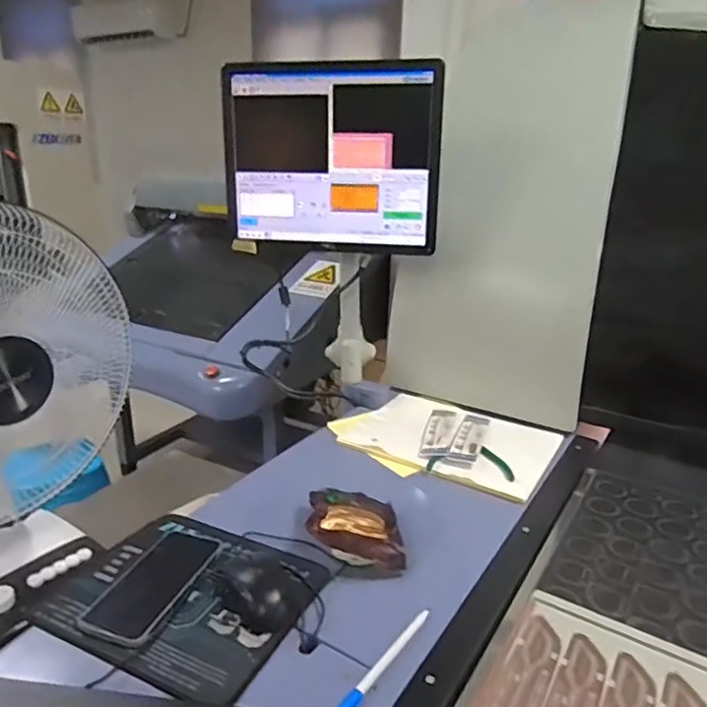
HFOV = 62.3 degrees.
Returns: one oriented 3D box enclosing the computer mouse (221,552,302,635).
[{"bbox_3d":[-0.097,0.248,0.618,0.063,0.032,0.104,-15,25,-41],"label":"computer mouse"}]

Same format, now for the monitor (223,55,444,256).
[{"bbox_3d":[-0.037,-0.330,0.990,0.359,0.295,0.039,6,19,10],"label":"monitor"}]

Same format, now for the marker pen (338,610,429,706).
[{"bbox_3d":[0.026,0.289,0.543,0.012,0.006,0.170,14,22,34],"label":"marker pen"}]

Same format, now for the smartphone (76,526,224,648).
[{"bbox_3d":[-0.210,0.245,0.635,0.081,0.012,0.172,7,19,16],"label":"smartphone"}]

